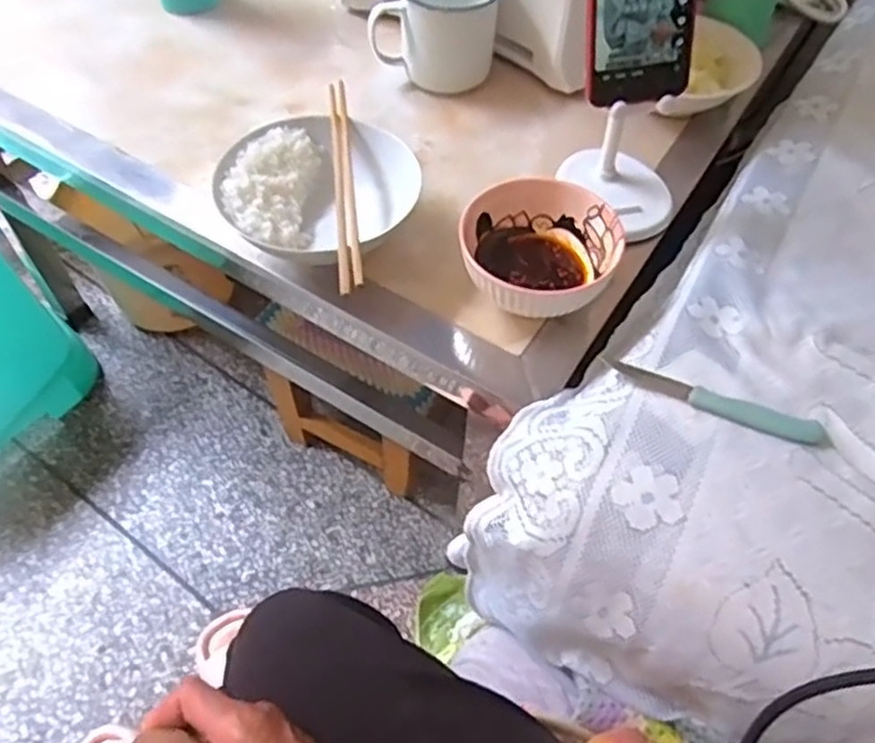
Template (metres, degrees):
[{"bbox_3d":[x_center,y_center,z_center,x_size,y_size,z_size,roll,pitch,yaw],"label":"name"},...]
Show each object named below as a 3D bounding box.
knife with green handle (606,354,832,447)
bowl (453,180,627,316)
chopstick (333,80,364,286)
[{"bbox_3d":[0.180,0.021,0.461,0.142,0.009,0.019,18,58,10],"label":"knife with green handle"},{"bbox_3d":[0.075,-0.086,0.539,0.116,0.068,0.118,0,57,0],"label":"bowl"},{"bbox_3d":[-0.068,-0.148,0.538,0.009,0.013,0.222,-7,57,-4],"label":"chopstick"}]

